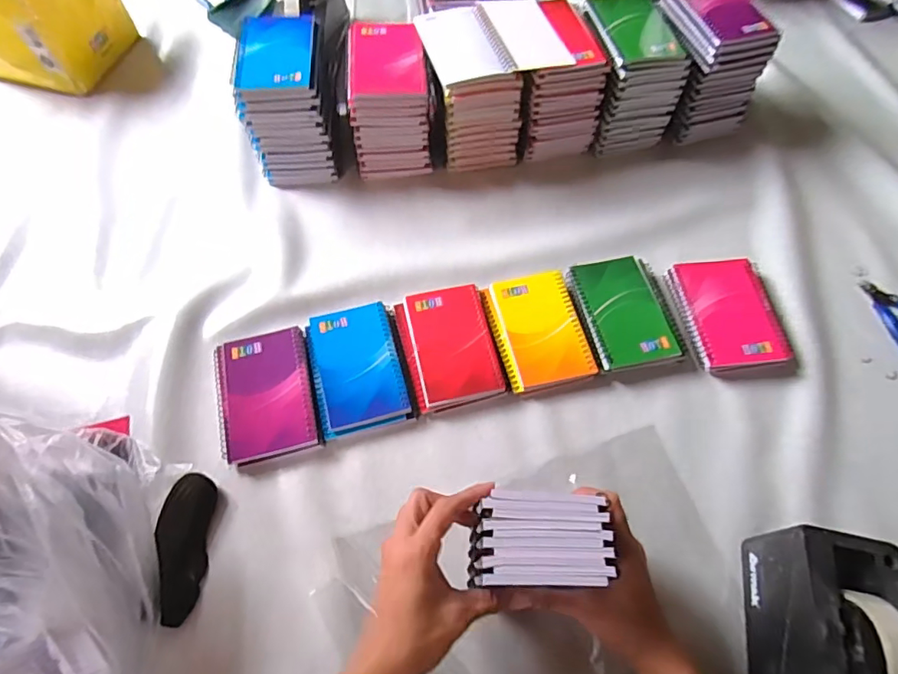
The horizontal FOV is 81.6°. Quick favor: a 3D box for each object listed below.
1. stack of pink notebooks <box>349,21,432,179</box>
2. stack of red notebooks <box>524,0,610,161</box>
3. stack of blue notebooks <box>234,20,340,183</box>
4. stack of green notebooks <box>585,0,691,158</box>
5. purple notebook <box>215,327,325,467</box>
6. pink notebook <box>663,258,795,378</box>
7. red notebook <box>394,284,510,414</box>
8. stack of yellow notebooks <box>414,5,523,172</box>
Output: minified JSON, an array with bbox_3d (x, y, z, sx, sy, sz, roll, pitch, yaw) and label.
[{"bbox_3d":[-0.074,-0.300,0.660,0.089,0.123,0.139,-4,63,-4],"label":"stack of pink notebooks"},{"bbox_3d":[0.133,-0.334,0.677,0.098,0.125,0.136,-8,63,-6],"label":"stack of red notebooks"},{"bbox_3d":[-0.199,-0.296,0.651,0.099,0.125,0.154,-6,63,-5],"label":"stack of blue notebooks"},{"bbox_3d":[0.231,-0.348,0.683,0.105,0.127,0.141,-8,63,-6],"label":"stack of green notebooks"},{"bbox_3d":[-0.187,0.058,0.530,0.095,0.013,0.132,-14,64,-9],"label":"purple notebook"},{"bbox_3d":[0.315,-0.026,0.575,0.114,0.024,0.137,-4,63,-4],"label":"pink notebook"},{"bbox_3d":[0.001,0.009,0.560,0.095,0.011,0.135,-12,64,-8],"label":"red notebook"},{"bbox_3d":[0.024,-0.310,0.663,0.097,0.138,0.129,-15,64,-9],"label":"stack of yellow notebooks"}]

